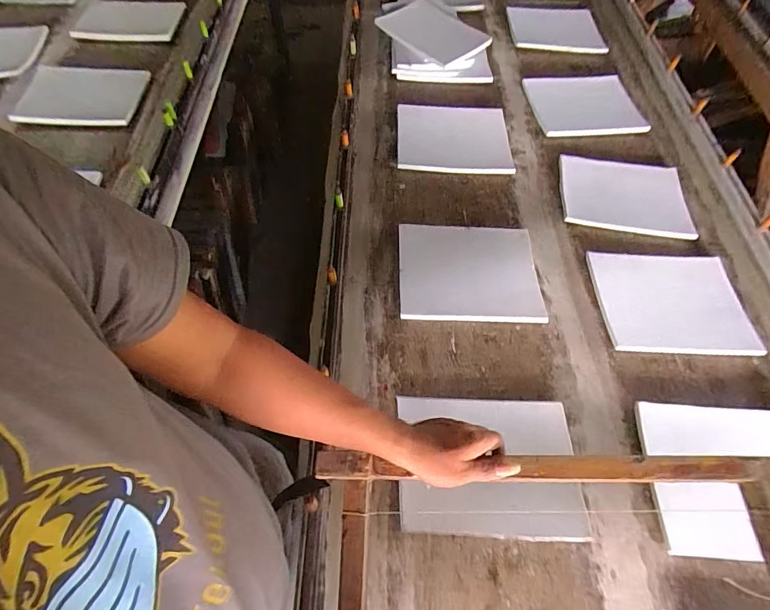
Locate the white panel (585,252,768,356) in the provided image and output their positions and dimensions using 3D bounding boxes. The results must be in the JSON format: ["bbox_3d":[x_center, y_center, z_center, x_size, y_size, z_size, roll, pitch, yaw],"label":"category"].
[{"bbox_3d":[0.548,-0.004,0.814,0.270,0.022,0.209,1,64,2],"label":"white panel"}]

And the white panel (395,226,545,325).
[{"bbox_3d":[0.165,-0.067,0.845,0.269,0.029,0.218,1,59,2],"label":"white panel"}]

